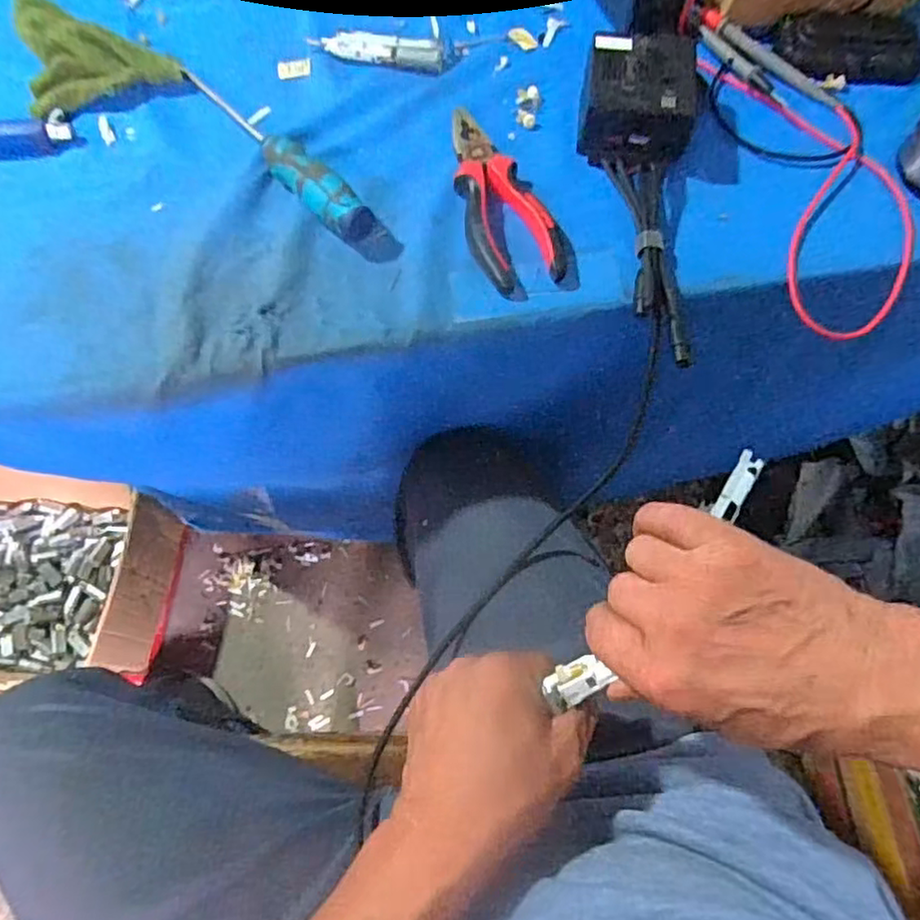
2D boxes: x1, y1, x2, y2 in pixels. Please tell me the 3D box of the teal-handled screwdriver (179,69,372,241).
[{"bbox_3d":[-0.128,-0.225,0.460,0.033,0.029,0.216,-36,73,-14],"label":"teal-handled screwdriver"}]

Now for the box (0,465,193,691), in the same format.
[{"bbox_3d":[-0.613,0.155,0.913,0.400,0.171,0.293,4,68,1],"label":"box"}]

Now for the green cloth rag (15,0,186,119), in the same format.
[{"bbox_3d":[-0.287,-0.327,0.496,0.104,0.033,0.128,-25,70,-10],"label":"green cloth rag"}]

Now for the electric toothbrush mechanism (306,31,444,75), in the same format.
[{"bbox_3d":[-0.065,-0.322,0.511,0.101,0.017,0.018,11,68,4],"label":"electric toothbrush mechanism"}]

